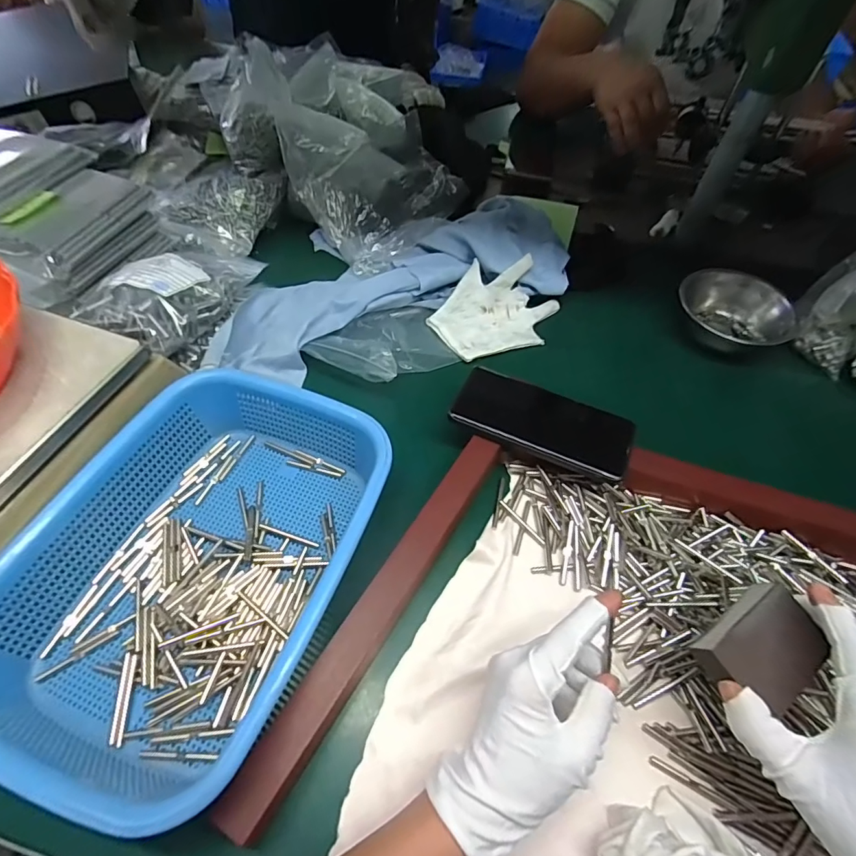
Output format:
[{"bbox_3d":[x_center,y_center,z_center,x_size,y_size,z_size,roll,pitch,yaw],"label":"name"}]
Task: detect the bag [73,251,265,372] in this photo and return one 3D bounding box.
[{"bbox_3d":[-0.269,-0.142,0.494,0.121,0.062,0.155,16,56,8],"label":"bag"}]

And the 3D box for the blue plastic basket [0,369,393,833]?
[{"bbox_3d":[-0.168,0.097,0.345,0.208,0.070,0.285,19,56,10],"label":"blue plastic basket"}]

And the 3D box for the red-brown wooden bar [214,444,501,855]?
[{"bbox_3d":[-0.029,0.127,0.350,0.033,0.033,0.310,29,58,16],"label":"red-brown wooden bar"}]

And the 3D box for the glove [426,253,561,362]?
[{"bbox_3d":[0.082,-0.142,0.550,0.120,0.048,0.146,39,62,22],"label":"glove"}]

